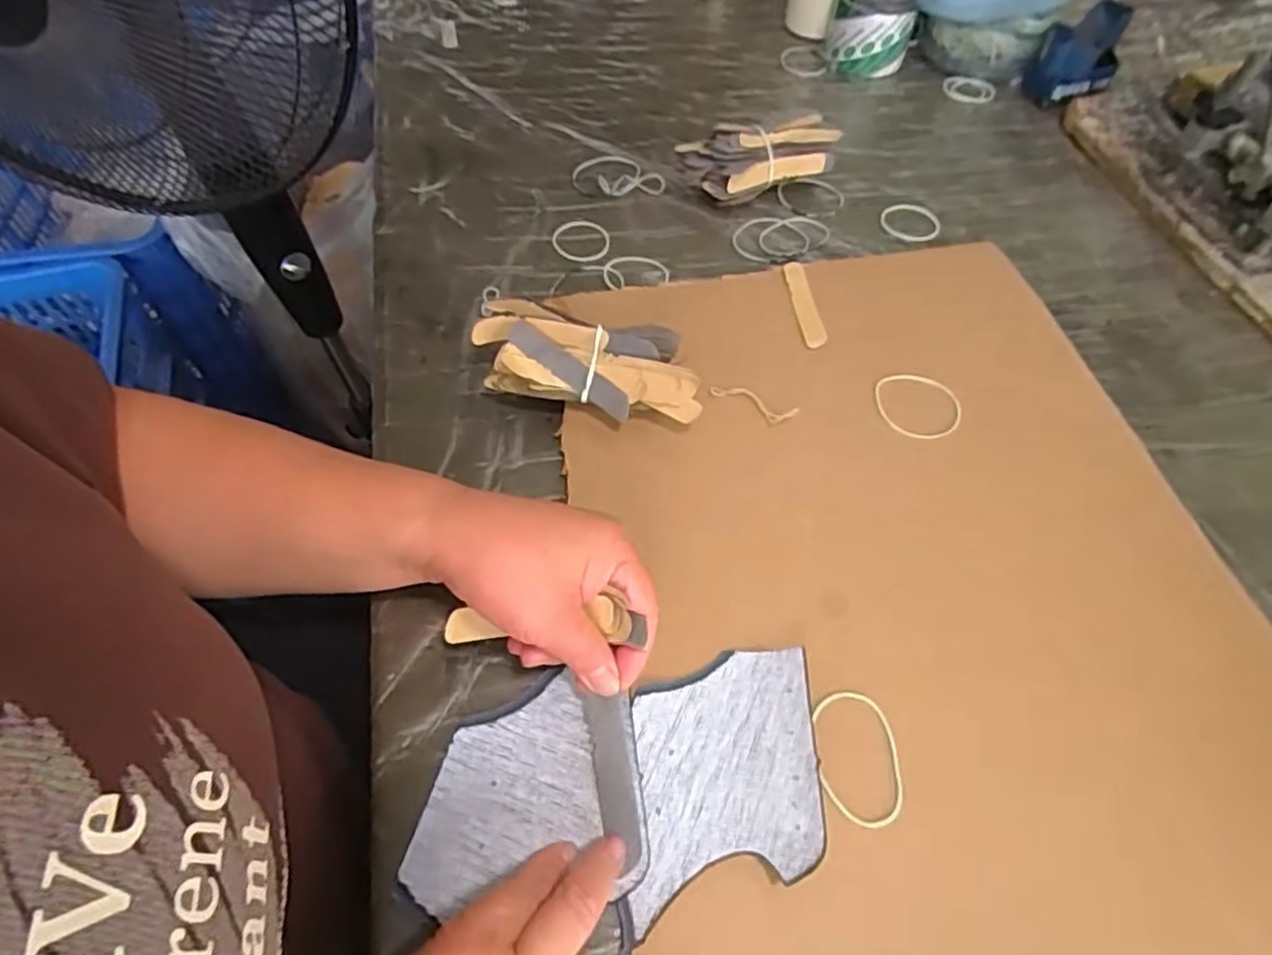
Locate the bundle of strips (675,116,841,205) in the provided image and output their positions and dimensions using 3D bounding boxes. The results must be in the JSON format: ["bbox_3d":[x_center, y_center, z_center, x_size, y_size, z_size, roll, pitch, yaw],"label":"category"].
[{"bbox_3d":[0.101,-0.262,0.603,0.129,0.049,0.054,-9,55,-9],"label":"bundle of strips"}]

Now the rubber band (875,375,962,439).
[{"bbox_3d":[0.187,-0.048,0.482,0.057,0.004,0.054,-1,55,1],"label":"rubber band"}]

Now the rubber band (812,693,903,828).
[{"bbox_3d":[0.108,0.135,0.350,0.040,0.004,0.061,3,54,-1],"label":"rubber band"}]

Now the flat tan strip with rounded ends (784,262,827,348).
[{"bbox_3d":[0.123,-0.128,0.529,0.016,0.004,0.089,-2,54,-4],"label":"flat tan strip with rounded ends"}]

